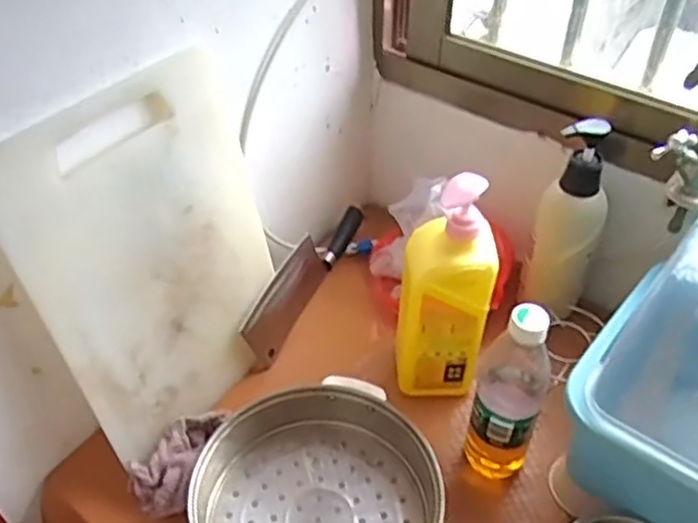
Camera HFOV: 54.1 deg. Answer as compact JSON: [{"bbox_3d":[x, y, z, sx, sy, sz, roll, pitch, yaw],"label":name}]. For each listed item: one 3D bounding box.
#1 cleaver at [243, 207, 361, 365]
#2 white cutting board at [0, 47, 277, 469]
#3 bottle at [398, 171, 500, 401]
[{"bbox_3d":[-0.053,0.014,0.887,0.025,0.076,0.272,19,46,18],"label":"cleaver"},{"bbox_3d":[-0.182,0.006,0.692,0.013,0.370,0.260,17,44,34],"label":"white cutting board"},{"bbox_3d":[0.100,0.037,0.726,0.094,0.277,0.080,6,44,5],"label":"bottle"}]

